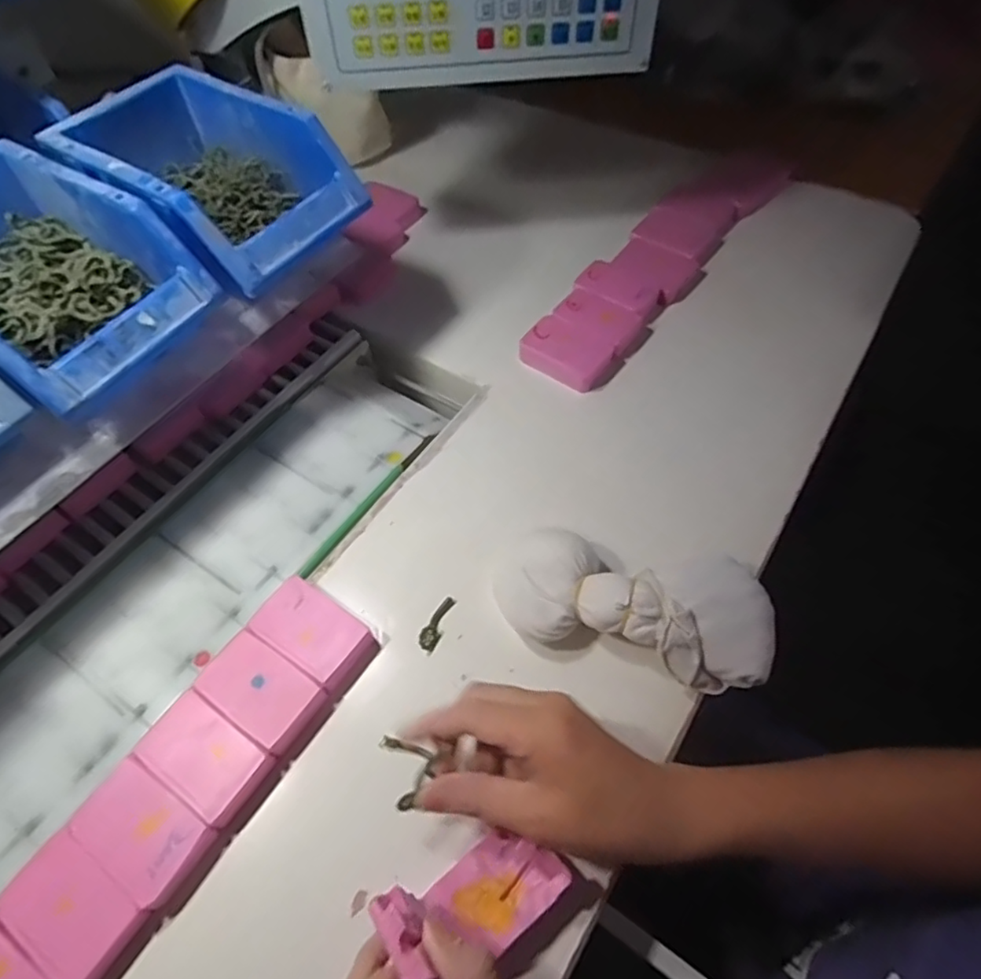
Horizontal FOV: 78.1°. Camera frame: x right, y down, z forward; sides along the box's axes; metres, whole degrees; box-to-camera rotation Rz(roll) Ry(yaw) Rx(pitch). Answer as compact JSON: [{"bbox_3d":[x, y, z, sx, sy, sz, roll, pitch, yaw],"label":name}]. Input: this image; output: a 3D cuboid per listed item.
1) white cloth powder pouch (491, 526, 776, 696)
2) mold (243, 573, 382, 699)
[{"bbox_3d":[0.086,0.071,0.380,0.164,0.053,0.076,11,58,10],"label":"white cloth powder pouch"},{"bbox_3d":[-0.114,0.093,0.392,0.075,0.016,0.044,29,63,20],"label":"mold"}]

